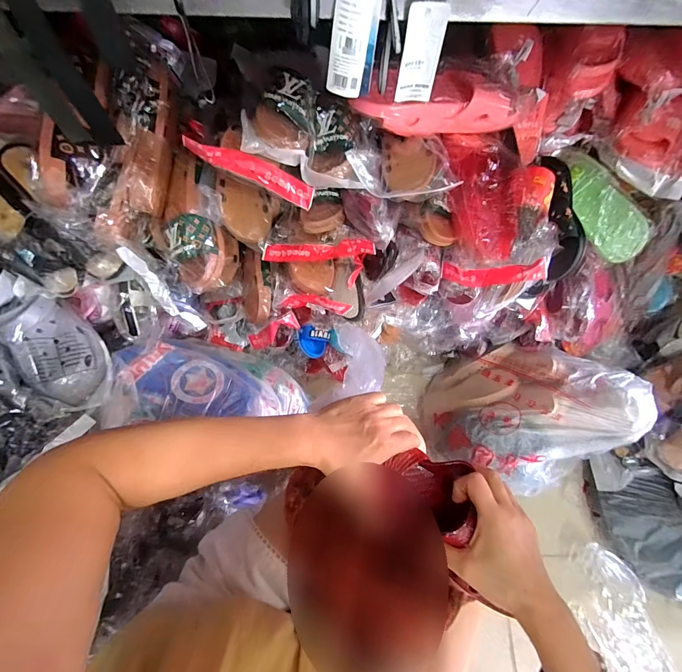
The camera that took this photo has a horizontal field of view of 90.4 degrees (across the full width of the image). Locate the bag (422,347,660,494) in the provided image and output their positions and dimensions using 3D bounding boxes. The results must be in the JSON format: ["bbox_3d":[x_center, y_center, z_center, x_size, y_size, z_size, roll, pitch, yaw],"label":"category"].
[{"bbox_3d":[0.436,0.192,0.787,0.390,0.224,0.316,23,68,7],"label":"bag"}]

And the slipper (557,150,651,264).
[{"bbox_3d":[0.577,-0.293,0.765,0.065,0.095,0.266,-19,74,-51],"label":"slipper"}]

